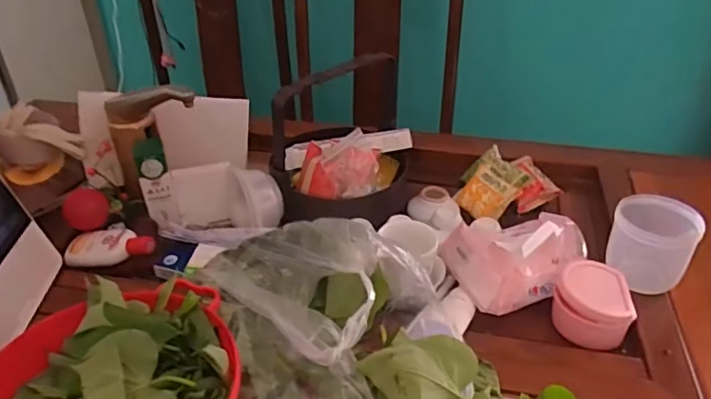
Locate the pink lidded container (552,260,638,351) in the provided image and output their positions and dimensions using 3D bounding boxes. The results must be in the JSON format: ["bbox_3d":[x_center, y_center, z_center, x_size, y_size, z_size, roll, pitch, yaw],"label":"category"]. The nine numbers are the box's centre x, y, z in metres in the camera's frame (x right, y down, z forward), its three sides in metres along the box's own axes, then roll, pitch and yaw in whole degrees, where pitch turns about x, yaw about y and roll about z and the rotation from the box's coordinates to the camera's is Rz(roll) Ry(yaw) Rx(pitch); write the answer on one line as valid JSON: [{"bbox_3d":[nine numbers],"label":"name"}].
[{"bbox_3d":[0.271,0.122,0.637,0.084,0.066,0.085,13,37,21],"label":"pink lidded container"}]

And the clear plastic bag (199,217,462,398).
[{"bbox_3d":[-0.025,0.111,0.544,0.209,0.139,0.245,-13,36,-17],"label":"clear plastic bag"}]

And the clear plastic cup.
[{"bbox_3d":[0.339,0.060,0.644,0.087,0.097,0.081,-1,34,1],"label":"clear plastic cup"}]

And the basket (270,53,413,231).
[{"bbox_3d":[-0.015,-0.095,0.816,0.192,0.195,0.191,0,34,2],"label":"basket"}]

